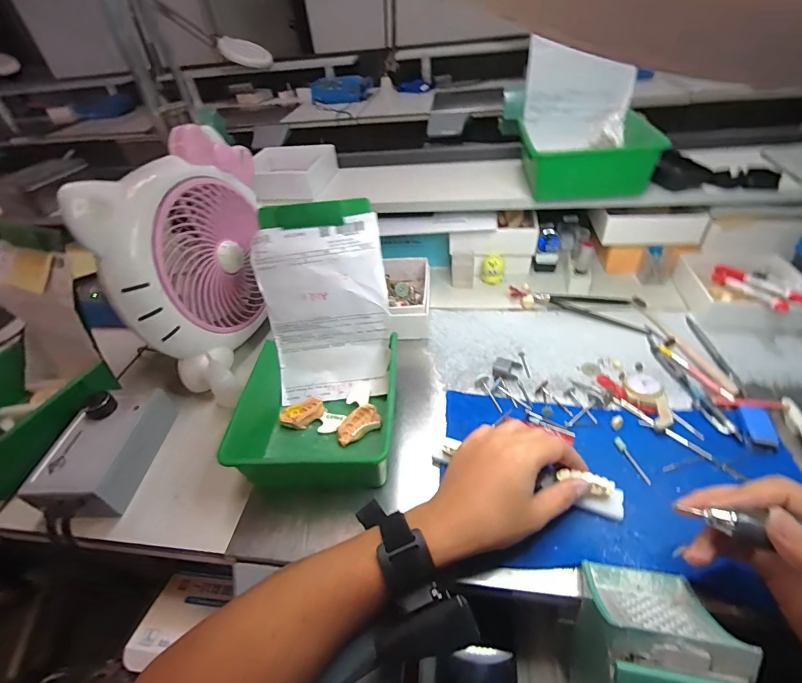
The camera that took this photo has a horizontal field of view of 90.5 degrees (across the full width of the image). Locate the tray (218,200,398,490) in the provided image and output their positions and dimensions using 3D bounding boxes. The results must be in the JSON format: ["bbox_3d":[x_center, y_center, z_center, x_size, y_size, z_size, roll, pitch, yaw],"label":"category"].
[{"bbox_3d":[-0.088,0.002,0.410,0.152,0.196,0.213,-2,42,5],"label":"tray"}]

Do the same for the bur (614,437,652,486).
[{"bbox_3d":[0.222,0.113,0.381,0.010,0.008,0.050,-12,42,-6],"label":"bur"}]

